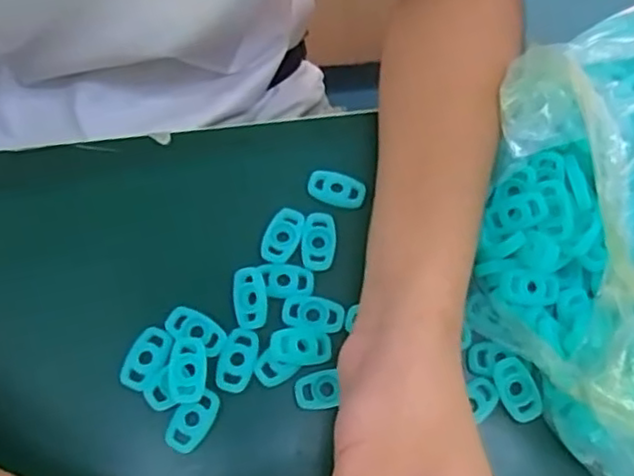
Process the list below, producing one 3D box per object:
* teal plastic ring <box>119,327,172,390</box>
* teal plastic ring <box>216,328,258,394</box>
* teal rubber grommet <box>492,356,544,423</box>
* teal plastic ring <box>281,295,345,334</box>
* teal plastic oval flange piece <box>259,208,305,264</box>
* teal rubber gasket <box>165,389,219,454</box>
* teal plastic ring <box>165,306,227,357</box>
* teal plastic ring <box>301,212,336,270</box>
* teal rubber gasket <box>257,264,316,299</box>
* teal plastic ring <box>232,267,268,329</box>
[{"bbox_3d":[-0.087,0.061,0.330,0.020,0.004,0.032,22,70,8],"label":"teal plastic ring"},{"bbox_3d":[-0.040,0.062,0.331,0.018,0.005,0.032,11,69,4],"label":"teal plastic ring"},{"bbox_3d":[0.101,0.076,0.328,0.018,0.009,0.031,-22,71,-9],"label":"teal rubber grommet"},{"bbox_3d":[-0.002,0.040,0.341,0.032,0.005,0.018,8,69,3],"label":"teal plastic ring"},{"bbox_3d":[-0.019,-0.001,0.355,0.019,0.004,0.033,18,70,7],"label":"teal plastic oval flange piece"},{"bbox_3d":[-0.061,0.090,0.319,0.018,0.005,0.032,26,71,9],"label":"teal rubber gasket"},{"bbox_3d":[-0.062,0.047,0.334,0.034,0.005,0.017,27,71,10],"label":"teal plastic ring"},{"bbox_3d":[0.001,0.002,0.355,0.018,0.004,0.032,3,69,1],"label":"teal plastic ring"},{"bbox_3d":[-0.016,0.022,0.346,0.028,0.005,0.018,-3,69,-2],"label":"teal rubber gasket"},{"bbox_3d":[-0.035,0.031,0.341,0.017,0.005,0.033,-7,69,-3],"label":"teal plastic ring"}]

